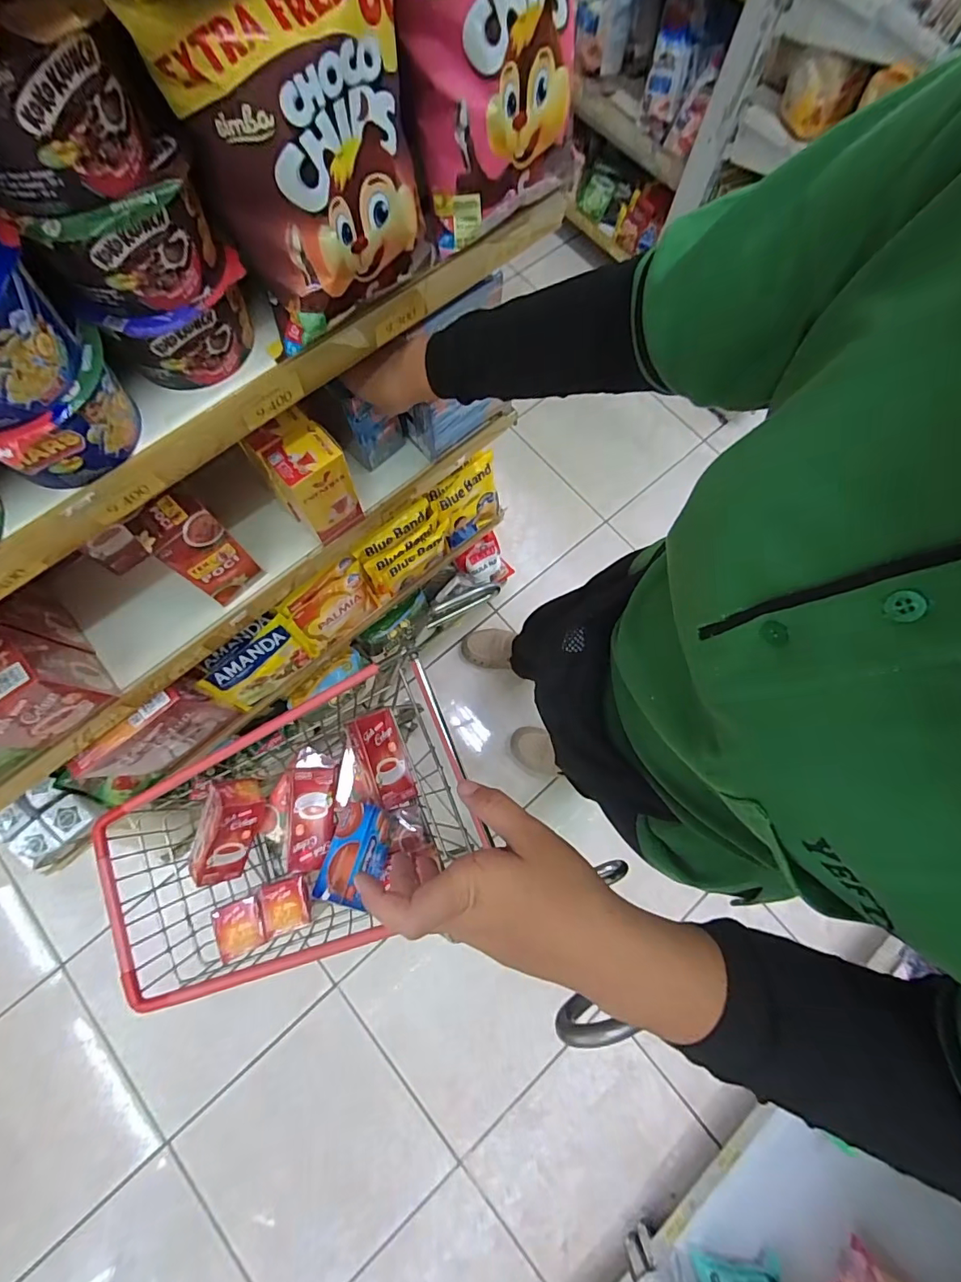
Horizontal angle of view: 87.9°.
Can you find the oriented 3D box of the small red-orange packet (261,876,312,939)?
[{"bbox_3d":[-0.254,0.344,0.646,0.050,0.025,0.062,-13,76,-4],"label":"small red-orange packet"}]

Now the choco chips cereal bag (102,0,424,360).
[{"bbox_3d":[-0.093,-0.286,0.285,0.136,0.162,0.064,-38,79,-11],"label":"choco chips cereal bag"}]

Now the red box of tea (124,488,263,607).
[{"bbox_3d":[-0.284,-0.092,0.511,0.036,0.145,0.063,43,77,9],"label":"red box of tea"}]

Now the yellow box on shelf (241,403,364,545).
[{"bbox_3d":[-0.180,-0.170,0.535,0.068,0.139,0.062,-42,80,-12],"label":"yellow box on shelf"}]

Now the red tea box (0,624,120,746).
[{"bbox_3d":[-0.440,0.048,0.482,0.084,0.110,0.072,-41,80,-12],"label":"red tea box"}]

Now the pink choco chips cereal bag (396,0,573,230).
[{"bbox_3d":[0.013,-0.373,0.326,0.060,0.120,0.113,43,77,9],"label":"pink choco chips cereal bag"}]

